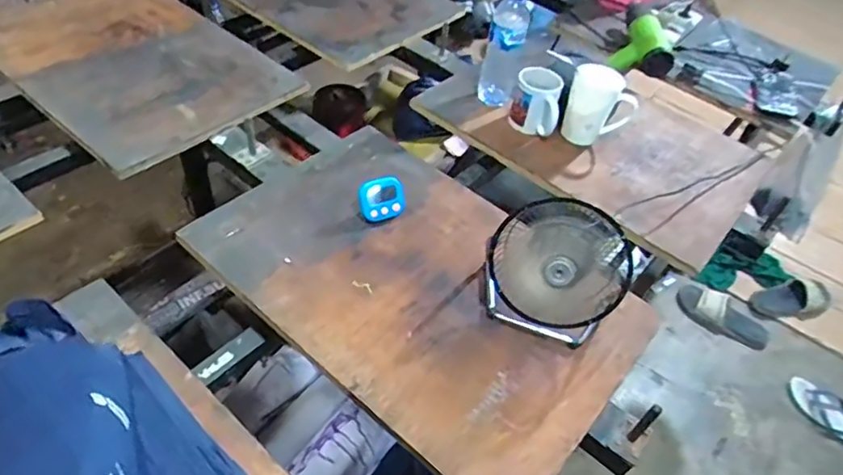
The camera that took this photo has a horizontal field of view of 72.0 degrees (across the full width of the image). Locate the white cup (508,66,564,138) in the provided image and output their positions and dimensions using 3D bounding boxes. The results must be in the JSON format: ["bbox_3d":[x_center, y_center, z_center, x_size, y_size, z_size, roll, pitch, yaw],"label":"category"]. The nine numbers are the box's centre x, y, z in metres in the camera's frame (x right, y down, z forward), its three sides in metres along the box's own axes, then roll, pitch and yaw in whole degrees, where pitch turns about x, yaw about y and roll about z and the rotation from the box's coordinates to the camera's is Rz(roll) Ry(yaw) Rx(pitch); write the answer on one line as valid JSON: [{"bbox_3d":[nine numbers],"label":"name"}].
[{"bbox_3d":[0.211,-0.252,1.058,0.085,0.108,0.070,13,47,8],"label":"white cup"}]

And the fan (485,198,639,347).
[{"bbox_3d":[0.170,0.043,0.735,0.182,0.165,0.097,16,48,11],"label":"fan"}]

